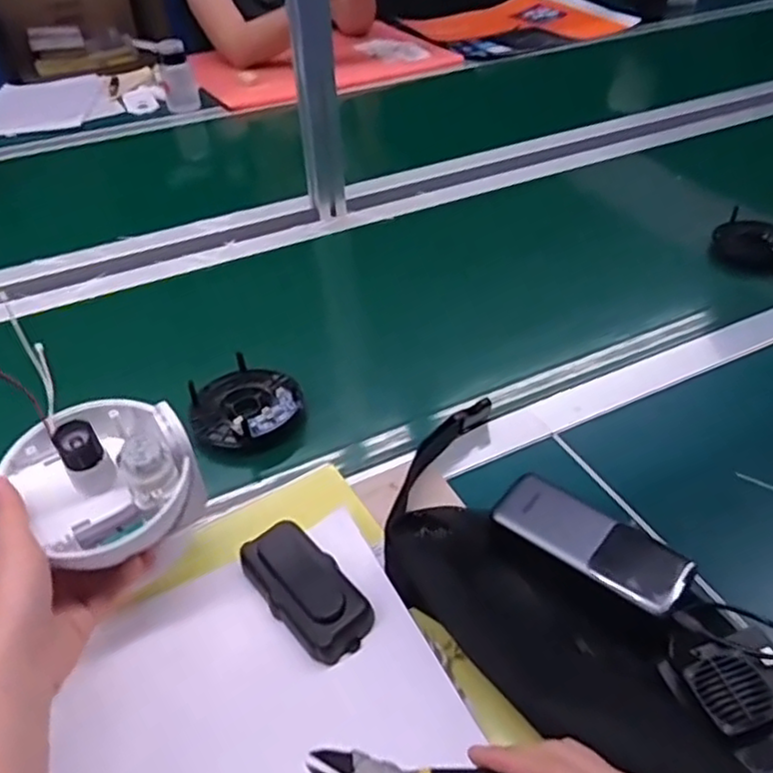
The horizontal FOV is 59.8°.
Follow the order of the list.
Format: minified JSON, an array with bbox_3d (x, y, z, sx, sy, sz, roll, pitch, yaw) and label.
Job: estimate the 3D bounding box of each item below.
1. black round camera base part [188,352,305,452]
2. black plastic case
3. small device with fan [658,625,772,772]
[{"bbox_3d":[-0.132,0.017,0.618,0.093,0.030,0.096,-1,41,1],"label":"black round camera base part"},{"bbox_3d":[-0.056,0.137,0.466,0.051,0.021,0.105,-29,48,-28],"label":"black plastic case"},{"bbox_3d":[0.205,0.176,0.375,0.070,0.018,0.076,-11,41,-10],"label":"small device with fan"}]

